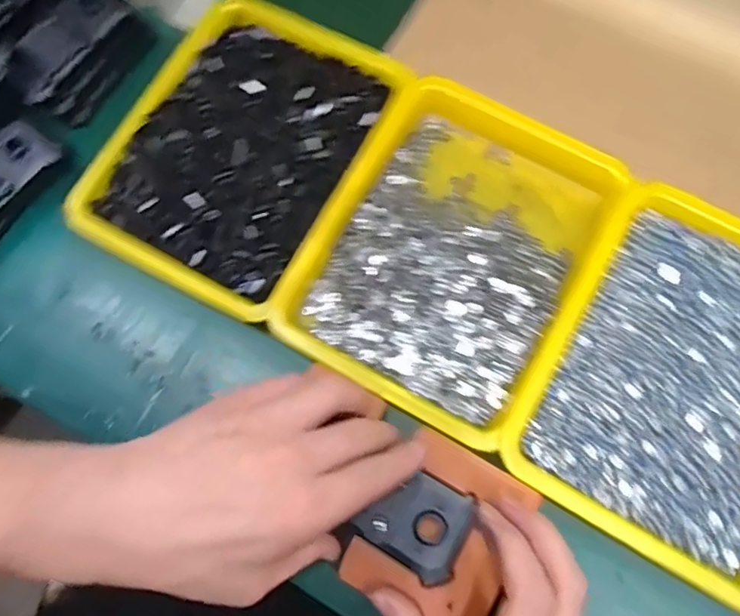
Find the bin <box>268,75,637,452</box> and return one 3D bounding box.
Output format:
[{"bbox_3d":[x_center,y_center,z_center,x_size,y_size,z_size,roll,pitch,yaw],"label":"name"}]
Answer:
[{"bbox_3d":[0.061,-0.040,0.399,0.167,0.028,0.227,28,75,10],"label":"bin"}]

